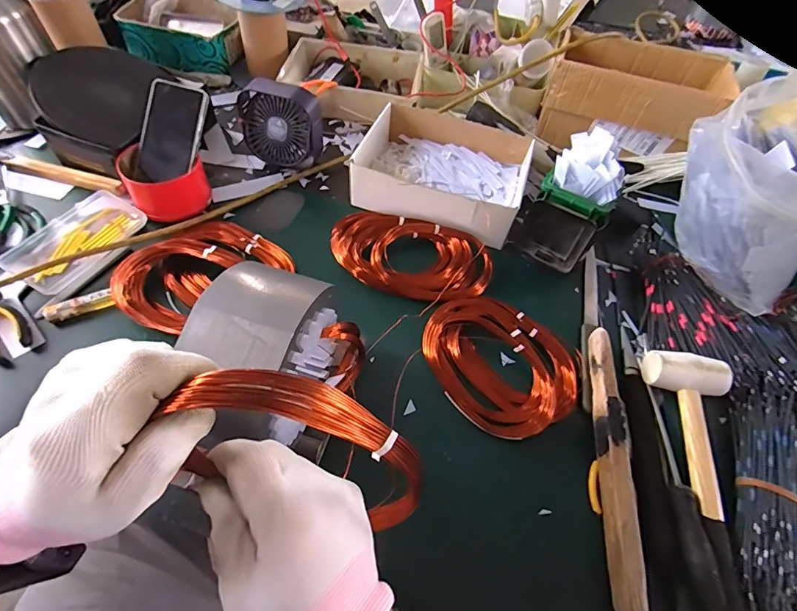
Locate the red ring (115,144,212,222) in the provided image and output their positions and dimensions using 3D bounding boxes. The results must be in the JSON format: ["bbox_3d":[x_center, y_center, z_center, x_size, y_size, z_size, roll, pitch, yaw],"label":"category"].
[{"bbox_3d":[-0.325,-0.177,0.576,0.102,0.050,0.097,2,57,-3],"label":"red ring"}]

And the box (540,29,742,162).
[{"bbox_3d":[0.401,-0.361,0.708,0.281,0.111,0.157,18,57,7],"label":"box"}]

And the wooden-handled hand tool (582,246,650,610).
[{"bbox_3d":[0.233,0.088,0.461,0.036,0.032,0.424,12,57,3],"label":"wooden-handled hand tool"}]

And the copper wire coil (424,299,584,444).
[{"bbox_3d":[0.121,0.061,0.484,0.150,0.029,0.178,-36,66,-24],"label":"copper wire coil"}]

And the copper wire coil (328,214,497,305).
[{"bbox_3d":[0.011,-0.069,0.562,0.229,0.051,0.113,22,58,10],"label":"copper wire coil"}]

